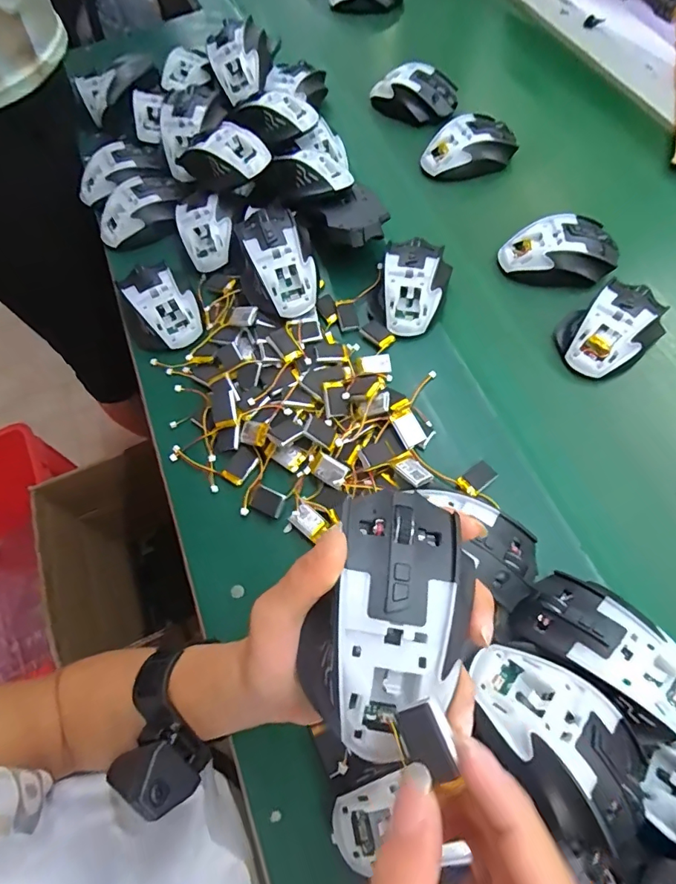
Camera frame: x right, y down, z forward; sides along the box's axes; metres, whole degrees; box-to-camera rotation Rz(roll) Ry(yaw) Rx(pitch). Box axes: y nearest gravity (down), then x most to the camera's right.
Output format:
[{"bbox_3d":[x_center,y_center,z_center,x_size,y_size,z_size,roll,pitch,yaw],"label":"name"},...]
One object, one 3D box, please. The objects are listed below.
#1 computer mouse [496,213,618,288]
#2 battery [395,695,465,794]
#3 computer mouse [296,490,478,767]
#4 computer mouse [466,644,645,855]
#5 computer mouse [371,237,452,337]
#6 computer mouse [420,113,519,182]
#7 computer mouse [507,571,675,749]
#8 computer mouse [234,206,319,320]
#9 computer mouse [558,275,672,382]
[{"bbox_3d":[0.231,-0.199,0.496,0.113,0.037,0.066,2,63,3],"label":"computer mouse"},{"bbox_3d":[0.034,0.112,0.176,0.019,0.006,0.030,-31,70,21],"label":"battery"},{"bbox_3d":[0.025,0.078,0.215,0.065,0.031,0.114,15,67,10],"label":"computer mouse"},{"bbox_3d":[0.129,0.172,0.274,0.071,0.036,0.119,-36,67,-15],"label":"computer mouse"},{"bbox_3d":[0.072,-0.158,0.477,0.074,0.037,0.105,13,64,8],"label":"computer mouse"},{"bbox_3d":[0.158,-0.359,0.578,0.108,0.041,0.062,0,63,2],"label":"computer mouse"},{"bbox_3d":[0.179,0.138,0.312,0.110,0.039,0.065,39,70,19],"label":"computer mouse"},{"bbox_3d":[-0.064,-0.185,0.469,0.073,0.047,0.127,-14,63,-5],"label":"computer mouse"},{"bbox_3d":[0.259,-0.109,0.452,0.100,0.038,0.077,-33,67,-14],"label":"computer mouse"}]

